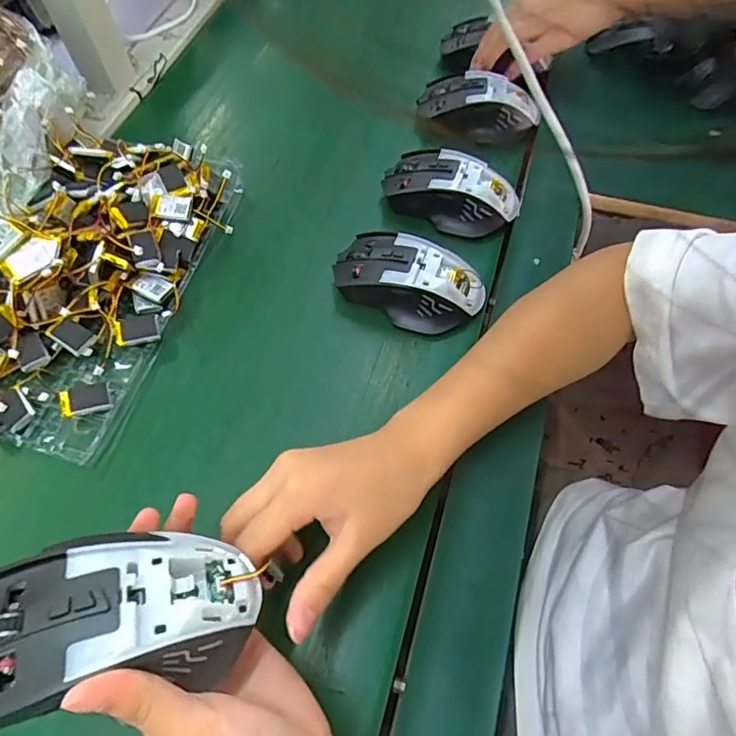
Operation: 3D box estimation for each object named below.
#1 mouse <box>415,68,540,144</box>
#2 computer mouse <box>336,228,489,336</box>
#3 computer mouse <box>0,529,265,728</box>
[{"bbox_3d":[0.102,-0.244,0.491,0.108,0.038,0.047,9,63,8],"label":"mouse"},{"bbox_3d":[0.029,-0.067,0.402,0.112,0.040,0.060,23,66,15],"label":"computer mouse"},{"bbox_3d":[-0.104,0.104,0.218,0.111,0.040,0.062,-1,45,-19],"label":"computer mouse"}]

